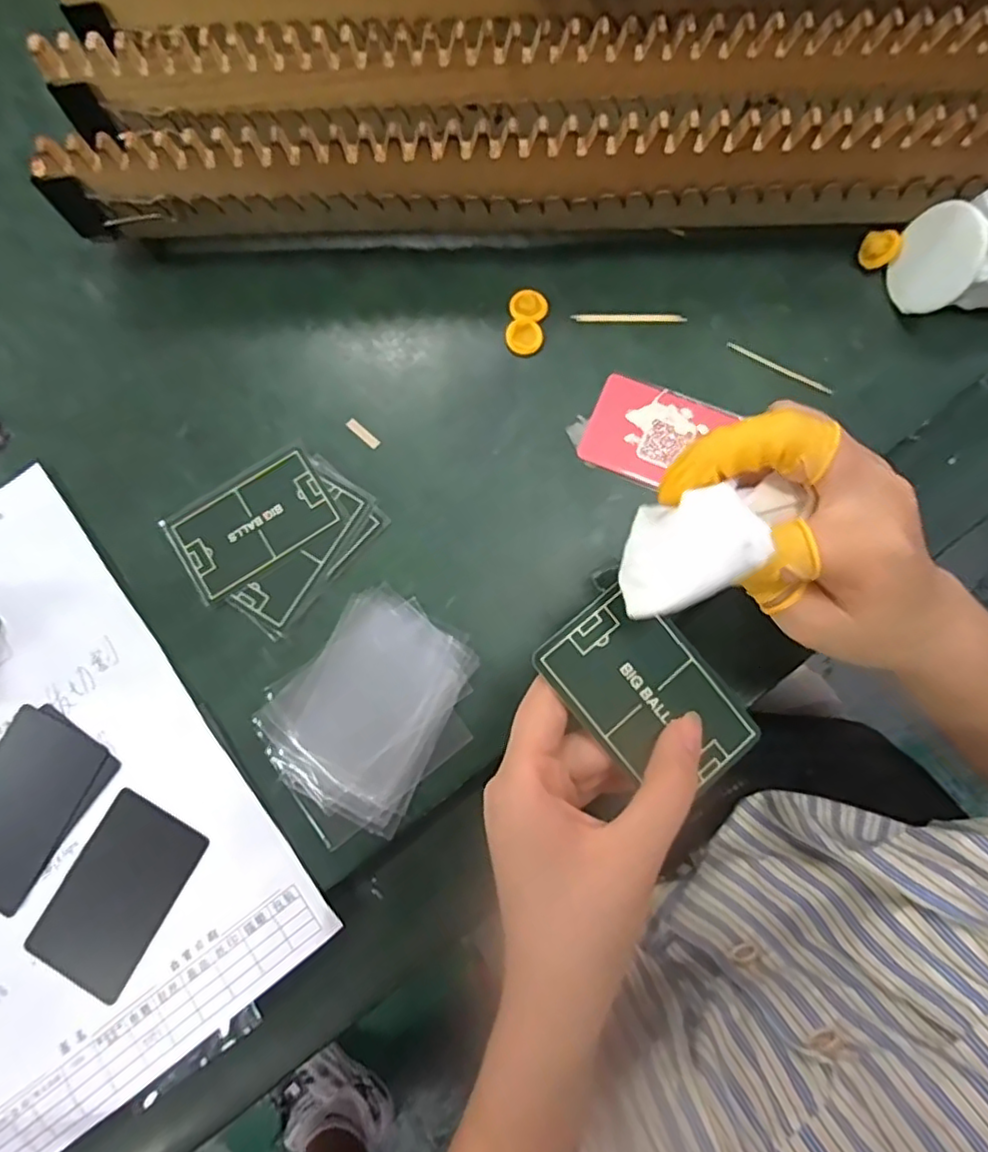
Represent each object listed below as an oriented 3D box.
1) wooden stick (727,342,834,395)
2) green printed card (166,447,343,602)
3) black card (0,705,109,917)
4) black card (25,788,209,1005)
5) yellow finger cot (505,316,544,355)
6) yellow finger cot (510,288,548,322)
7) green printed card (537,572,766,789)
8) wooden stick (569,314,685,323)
[{"bbox_3d":[0.159,-0.116,0.353,0.063,0.004,0.004,29,81,6],"label":"wooden stick"},{"bbox_3d":[-0.129,-0.029,0.340,0.082,0.004,0.052,-33,80,-5],"label":"green printed card"},{"bbox_3d":[-0.239,0.116,0.317,0.053,0.004,0.087,26,81,6],"label":"black card"},{"bbox_3d":[-0.183,0.154,0.309,0.053,0.004,0.084,29,81,6],"label":"black card"},{"bbox_3d":[0.017,-0.136,0.358,0.020,0.004,0.021,1,79,1],"label":"yellow finger cot"},{"bbox_3d":[0.020,-0.155,0.360,0.021,0.004,0.019,15,80,4],"label":"yellow finger cot"},{"bbox_3d":[0.061,0.047,0.249,0.052,0.004,0.083,-41,91,-8],"label":"green printed card"},{"bbox_3d":[0.077,-0.147,0.358,0.064,0.004,0.005,1,79,1],"label":"wooden stick"}]

